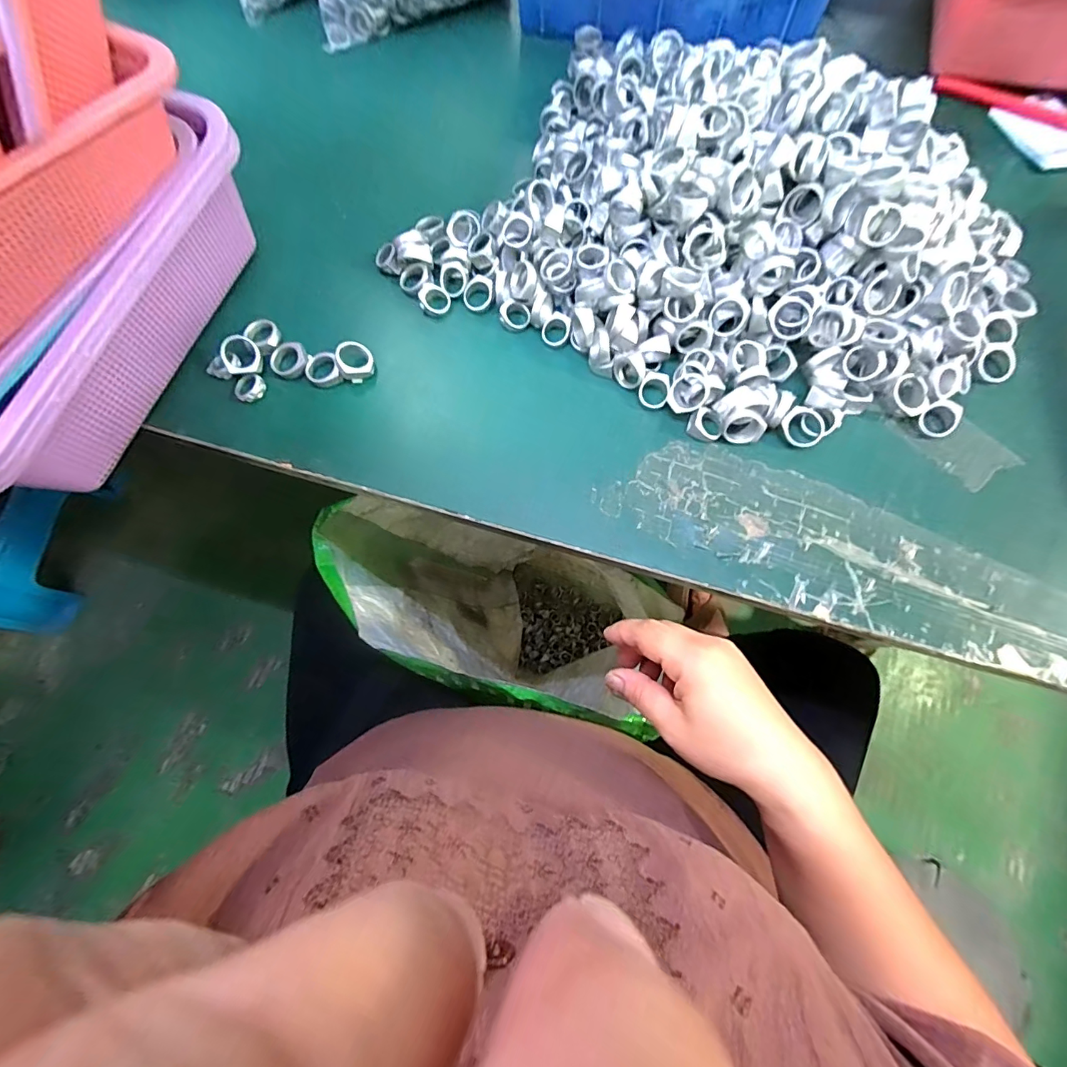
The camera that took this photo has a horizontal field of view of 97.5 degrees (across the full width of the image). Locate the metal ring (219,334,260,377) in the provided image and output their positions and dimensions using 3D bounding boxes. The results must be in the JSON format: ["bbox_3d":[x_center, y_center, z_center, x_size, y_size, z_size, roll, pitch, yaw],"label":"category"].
[{"bbox_3d":[-0.220,-0.134,0.352,0.028,0.010,0.028,-1,93,-9],"label":"metal ring"}]

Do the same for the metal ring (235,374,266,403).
[{"bbox_3d":[-0.217,-0.111,0.359,0.022,0.006,0.022,0,75,2],"label":"metal ring"}]

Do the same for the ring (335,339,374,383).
[{"bbox_3d":[-0.135,-0.130,0.355,0.028,0.010,0.028,-27,93,-28],"label":"ring"}]

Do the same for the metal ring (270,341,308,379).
[{"bbox_3d":[-0.190,-0.135,0.361,0.028,0.006,0.026,0,75,2],"label":"metal ring"}]

